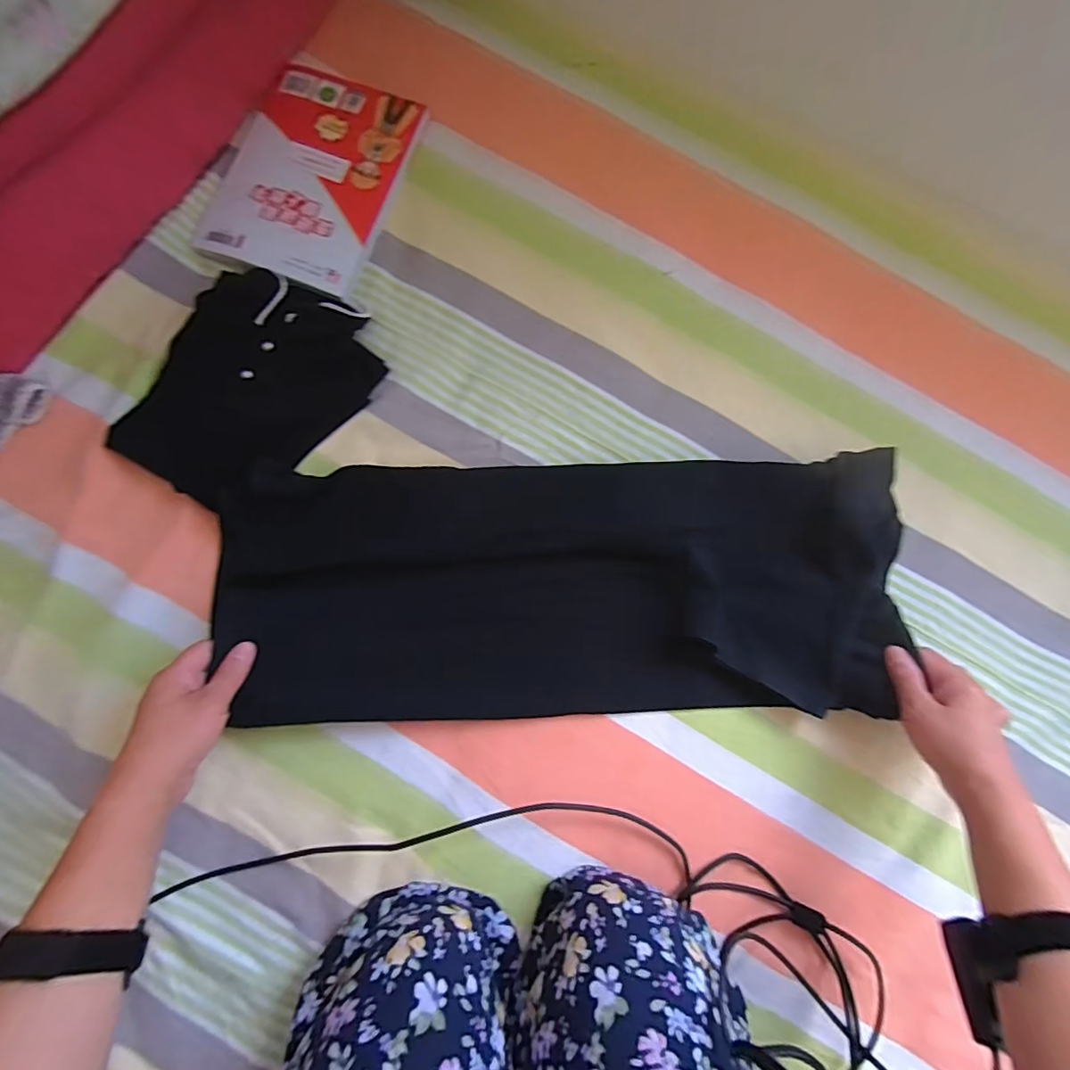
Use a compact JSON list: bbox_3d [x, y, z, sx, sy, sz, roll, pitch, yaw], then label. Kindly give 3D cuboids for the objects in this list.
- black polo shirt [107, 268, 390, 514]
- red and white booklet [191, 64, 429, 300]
[{"bbox_3d":[-0.271,-0.142,0.490,0.176,0.024,0.230,29,81,1],"label":"black polo shirt"},{"bbox_3d":[-0.231,-0.374,0.527,0.167,0.010,0.235,20,81,-1],"label":"red and white booklet"}]

